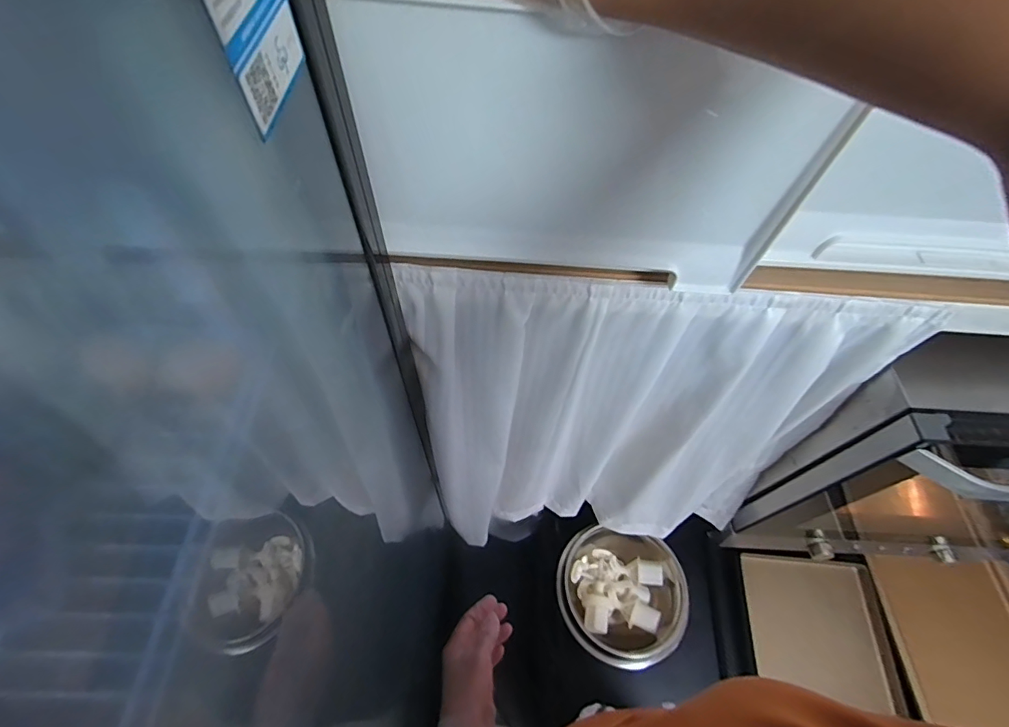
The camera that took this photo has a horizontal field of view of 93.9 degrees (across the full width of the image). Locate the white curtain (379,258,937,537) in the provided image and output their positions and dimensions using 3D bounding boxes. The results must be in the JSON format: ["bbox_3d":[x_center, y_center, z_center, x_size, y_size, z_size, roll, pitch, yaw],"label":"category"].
[{"bbox_3d":[0.164,0.124,0.660,0.559,0.553,0.131,2,59,-3],"label":"white curtain"}]

